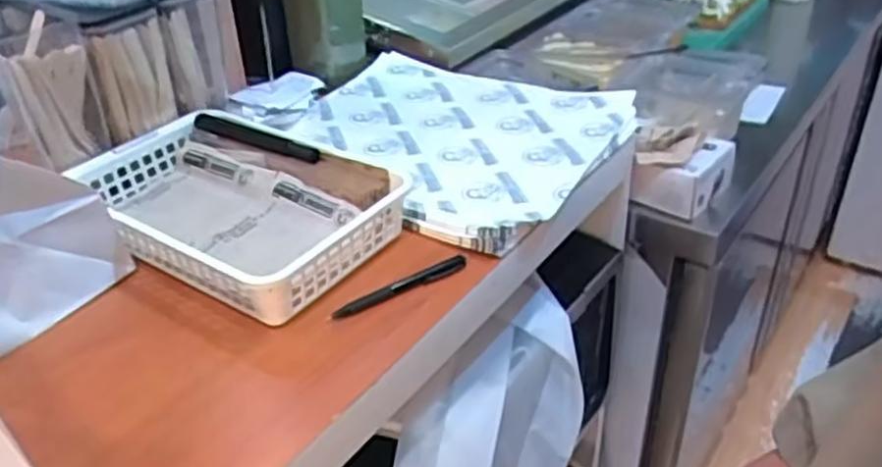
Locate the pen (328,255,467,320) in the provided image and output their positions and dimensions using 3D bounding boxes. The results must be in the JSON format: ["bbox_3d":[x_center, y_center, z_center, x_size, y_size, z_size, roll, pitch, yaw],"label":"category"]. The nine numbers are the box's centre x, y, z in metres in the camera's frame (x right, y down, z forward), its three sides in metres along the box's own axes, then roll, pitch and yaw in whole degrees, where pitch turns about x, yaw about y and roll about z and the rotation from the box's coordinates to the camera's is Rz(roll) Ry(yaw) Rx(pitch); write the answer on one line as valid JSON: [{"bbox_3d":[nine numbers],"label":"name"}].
[{"bbox_3d":[-0.034,0.046,0.655,0.130,0.010,0.013,-21,39,-25],"label":"pen"}]

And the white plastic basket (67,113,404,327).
[{"bbox_3d":[-0.194,-0.030,0.728,0.303,0.055,0.190,25,43,34],"label":"white plastic basket"}]

